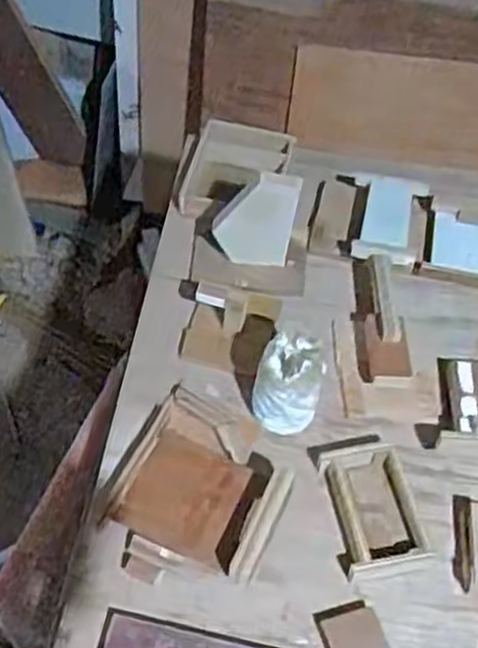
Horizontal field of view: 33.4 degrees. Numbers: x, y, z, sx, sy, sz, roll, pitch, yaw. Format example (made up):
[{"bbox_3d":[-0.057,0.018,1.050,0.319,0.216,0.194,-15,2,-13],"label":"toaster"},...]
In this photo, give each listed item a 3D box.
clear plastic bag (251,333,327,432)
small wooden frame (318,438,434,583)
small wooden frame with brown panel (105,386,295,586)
[{"bbox_3d":[0.047,0.055,0.761,0.064,0.093,0.051,9,54,3],"label":"clear plastic bag"},{"bbox_3d":[0.126,0.166,0.730,0.079,0.021,0.120,-8,55,-9],"label":"small wooden frame"},{"bbox_3d":[-0.030,0.148,0.738,0.143,0.023,0.163,20,55,11],"label":"small wooden frame with brown panel"}]

